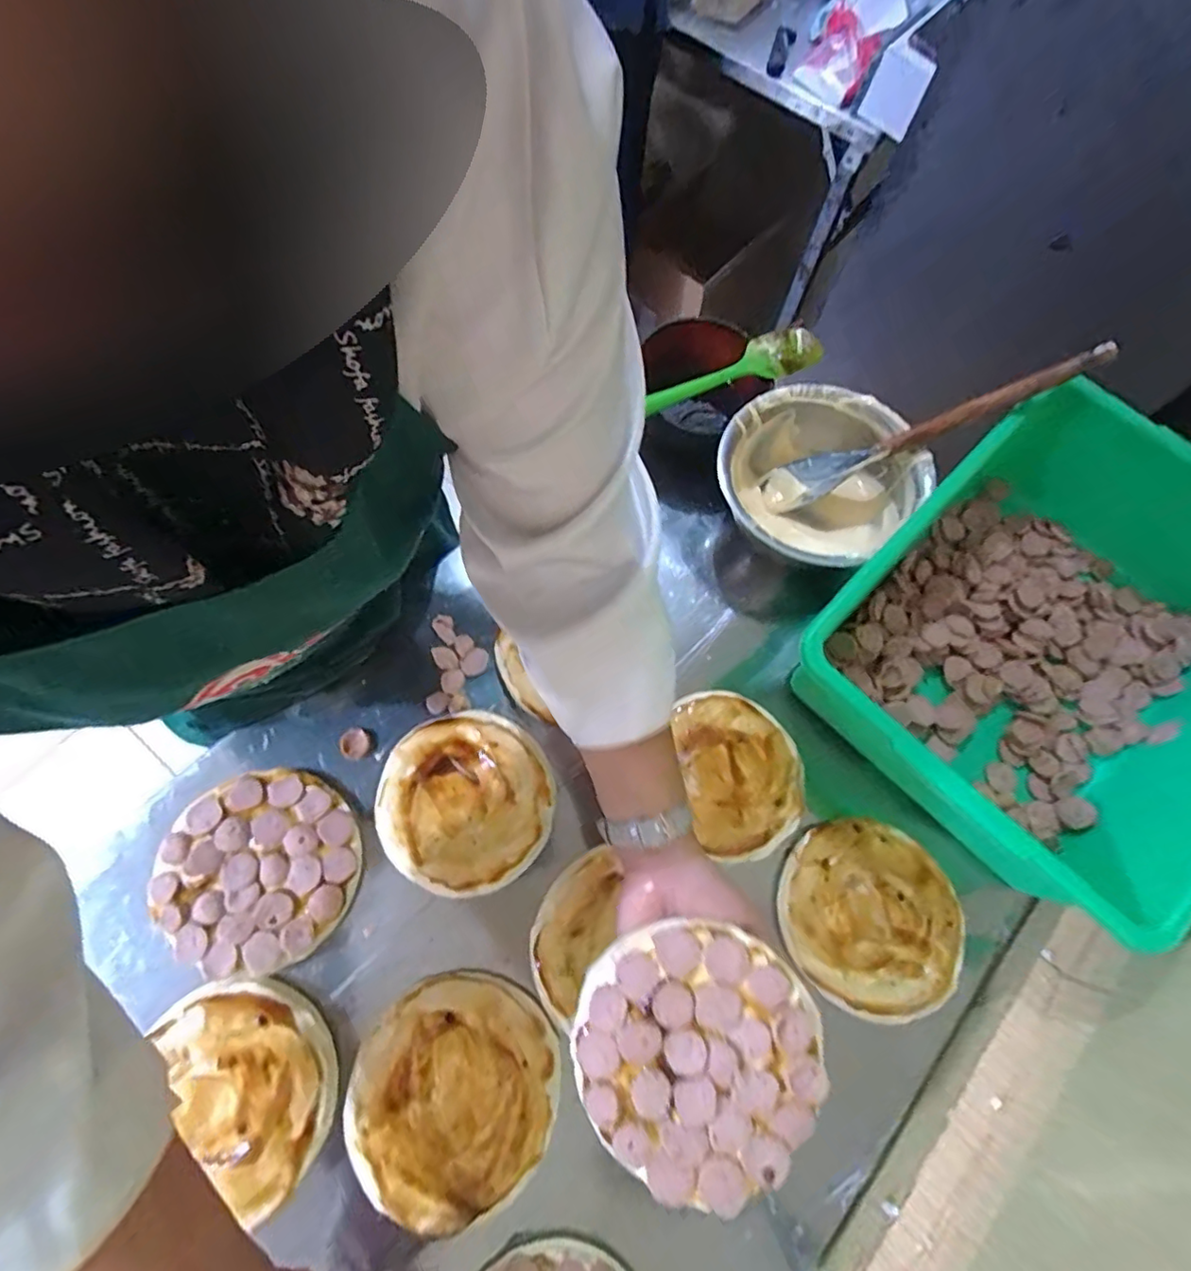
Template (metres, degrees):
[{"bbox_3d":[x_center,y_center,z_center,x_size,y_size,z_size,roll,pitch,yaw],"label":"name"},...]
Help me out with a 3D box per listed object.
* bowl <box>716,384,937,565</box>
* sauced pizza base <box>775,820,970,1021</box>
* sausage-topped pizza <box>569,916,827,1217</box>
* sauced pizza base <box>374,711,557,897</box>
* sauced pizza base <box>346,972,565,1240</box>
[{"bbox_3d":[0.204,-0.142,0.579,0.182,0.107,0.172,1,69,-3],"label":"bowl"},{"bbox_3d":[0.226,0.228,0.474,0.145,0.015,0.137,1,69,-3],"label":"sauced pizza base"},{"bbox_3d":[0.061,0.253,0.348,0.144,0.024,0.145,0,71,1],"label":"sausage-topped pizza"},{"bbox_3d":[-0.110,0.138,0.493,0.146,0.024,0.138,1,69,-3],"label":"sauced pizza base"},{"bbox_3d":[-0.101,0.331,0.420,0.140,0.021,0.145,1,69,-3],"label":"sauced pizza base"}]

